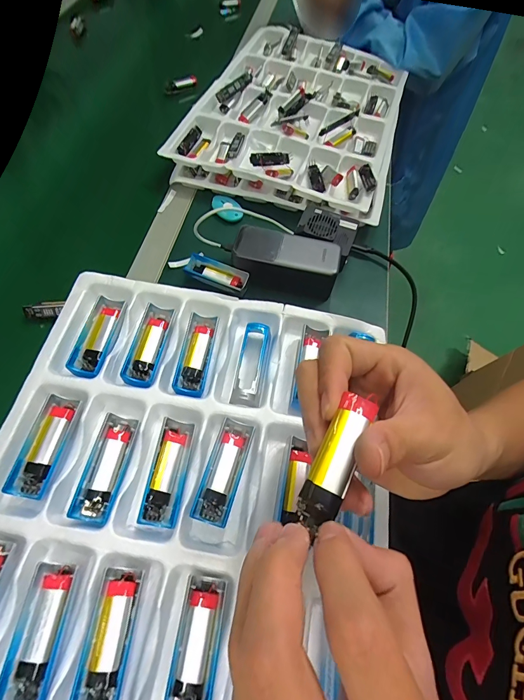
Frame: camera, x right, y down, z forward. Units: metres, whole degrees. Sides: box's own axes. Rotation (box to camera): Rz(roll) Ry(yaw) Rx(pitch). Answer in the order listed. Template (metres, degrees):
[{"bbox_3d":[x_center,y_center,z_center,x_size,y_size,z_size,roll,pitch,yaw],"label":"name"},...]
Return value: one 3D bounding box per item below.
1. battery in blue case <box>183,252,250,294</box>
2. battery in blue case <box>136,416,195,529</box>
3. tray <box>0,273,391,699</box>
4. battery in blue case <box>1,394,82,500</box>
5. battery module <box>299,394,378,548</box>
[{"bbox_3d":[-0.057,-0.095,0.446,0.080,0.017,0.030,22,62,7],"label":"battery in blue case"},{"bbox_3d":[-0.074,0.095,0.280,0.026,0.012,0.078,9,61,0],"label":"battery in blue case"},{"bbox_3d":[-0.076,0.147,0.260,0.289,0.026,0.446,11,61,1],"label":"tray"},{"bbox_3d":[-0.174,0.076,0.287,0.025,0.019,0.078,10,61,1],"label":"battery in blue case"},{"bbox_3d":[0.034,0.050,0.163,0.016,0.012,0.063,25,74,9],"label":"battery module"}]

